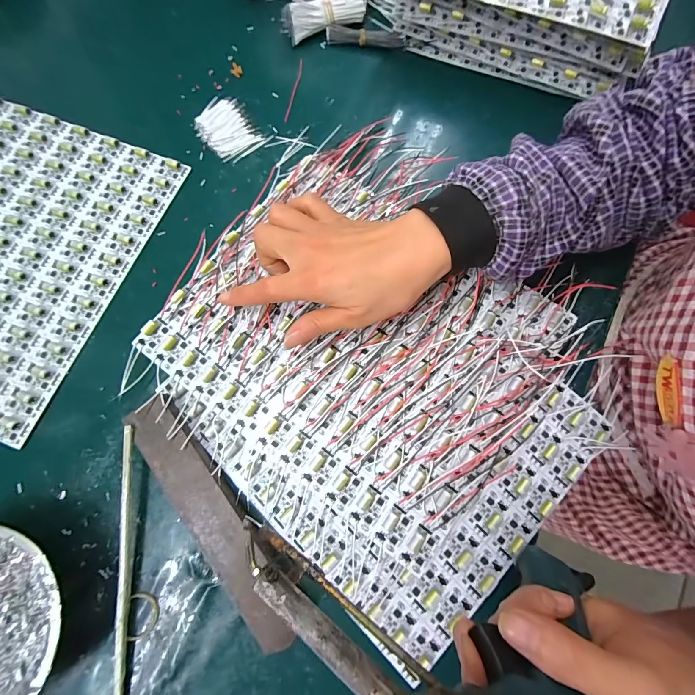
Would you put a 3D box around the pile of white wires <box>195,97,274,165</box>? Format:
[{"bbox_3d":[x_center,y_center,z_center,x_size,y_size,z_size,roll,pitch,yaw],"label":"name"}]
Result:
[{"bbox_3d":[-0.123,-0.225,0.346,0.055,0.007,0.074,-42,78,-8],"label":"pile of white wires"}]

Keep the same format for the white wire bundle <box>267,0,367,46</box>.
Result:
[{"bbox_3d":[-0.028,-0.367,0.370,0.096,0.032,0.035,-13,75,-1],"label":"white wire bundle"}]

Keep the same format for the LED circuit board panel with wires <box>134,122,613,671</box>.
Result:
[{"bbox_3d":[0.022,0.005,0.281,0.345,0.020,0.294,43,81,11],"label":"LED circuit board panel with wires"}]

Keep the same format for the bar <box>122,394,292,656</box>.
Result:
[{"bbox_3d":[-0.101,0.121,0.246,0.035,0.006,0.194,-37,78,-10],"label":"bar"}]

